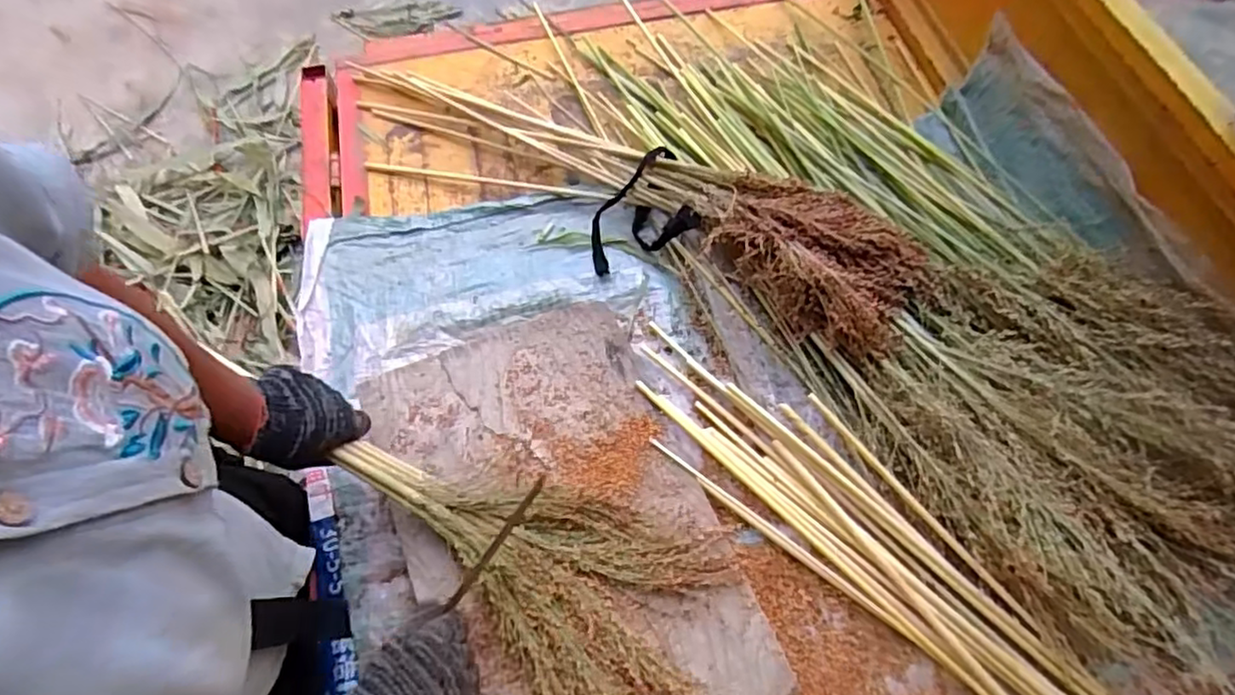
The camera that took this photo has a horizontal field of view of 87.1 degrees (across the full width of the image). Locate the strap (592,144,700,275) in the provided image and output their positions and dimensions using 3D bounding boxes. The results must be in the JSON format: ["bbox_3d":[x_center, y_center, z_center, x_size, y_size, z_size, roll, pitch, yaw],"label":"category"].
[{"bbox_3d":[0.024,-0.178,0.849,0.157,0.054,0.125,-23,65,-8],"label":"strap"}]

